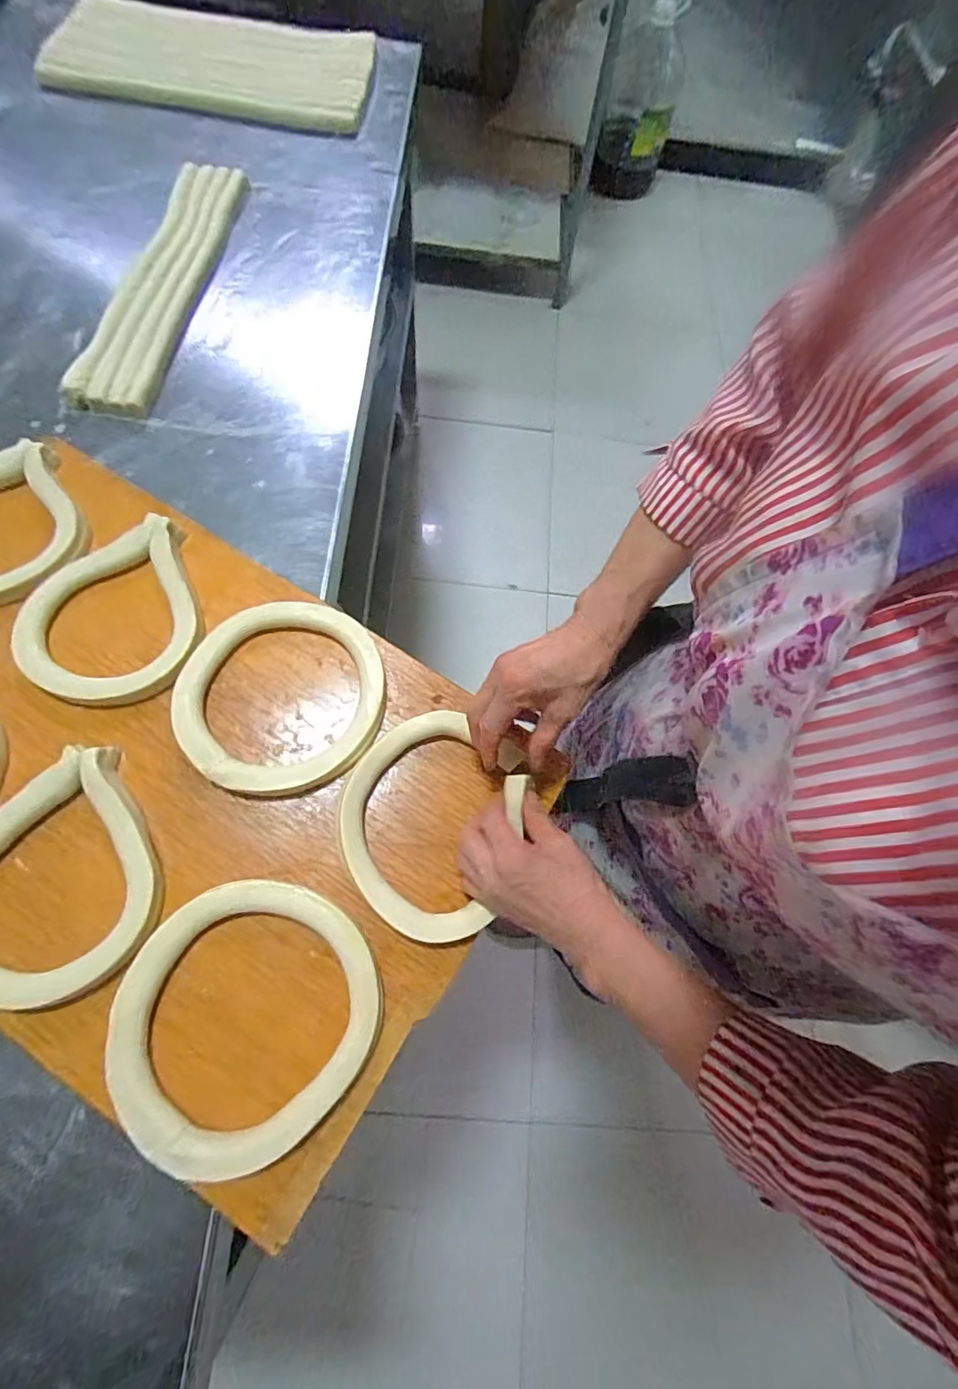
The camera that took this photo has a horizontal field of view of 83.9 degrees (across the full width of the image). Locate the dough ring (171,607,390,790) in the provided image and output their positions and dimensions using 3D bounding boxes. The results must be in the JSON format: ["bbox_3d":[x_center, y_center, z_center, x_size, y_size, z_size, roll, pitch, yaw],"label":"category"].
[{"bbox_3d":[-0.172,0.000,0.468,0.170,0.024,0.170,1,68,-3],"label":"dough ring"}]

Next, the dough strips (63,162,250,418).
[{"bbox_3d":[-0.376,-0.506,0.650,0.075,0.030,0.427,8,67,-2],"label":"dough strips"}]

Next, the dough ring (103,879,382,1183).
[{"bbox_3d":[-0.164,0.226,0.377,0.170,0.022,0.173,1,68,-3],"label":"dough ring"}]

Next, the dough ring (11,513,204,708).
[{"bbox_3d":[-0.331,-0.071,0.481,0.147,0.030,0.160,-22,71,-13],"label":"dough ring"}]

